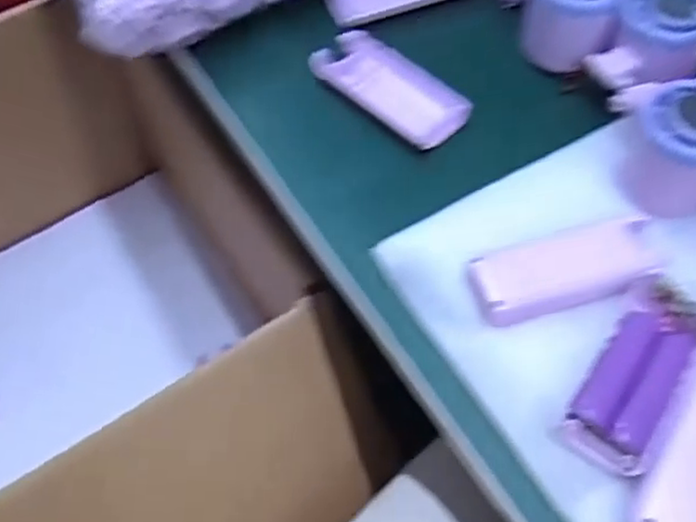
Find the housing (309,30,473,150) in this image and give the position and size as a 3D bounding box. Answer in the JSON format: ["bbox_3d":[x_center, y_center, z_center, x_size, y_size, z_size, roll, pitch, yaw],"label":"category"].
[{"bbox_3d":[0.028,-0.113,0.461,0.049,0.013,0.106,-39,65,-20],"label":"housing"}]

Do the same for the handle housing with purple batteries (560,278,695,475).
[{"bbox_3d":[0.143,0.055,0.345,0.040,0.025,0.095,29,64,19],"label":"handle housing with purple batteries"}]

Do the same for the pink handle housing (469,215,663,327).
[{"bbox_3d":[0.115,0.007,0.378,0.096,0.020,0.038,-12,59,-5],"label":"pink handle housing"}]

